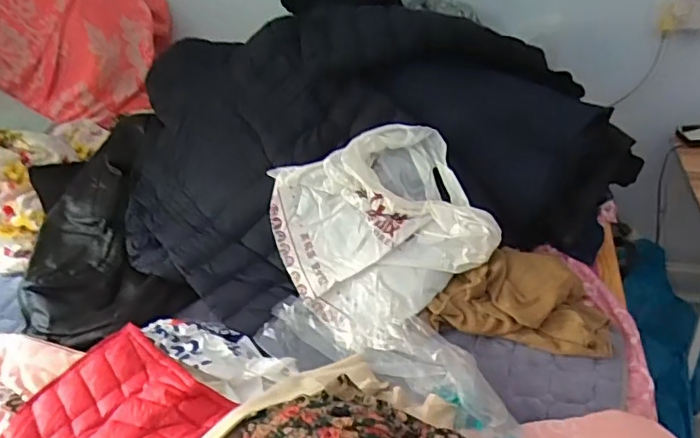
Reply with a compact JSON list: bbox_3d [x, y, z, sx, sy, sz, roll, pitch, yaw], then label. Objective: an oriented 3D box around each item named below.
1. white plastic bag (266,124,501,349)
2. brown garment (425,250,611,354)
[{"bbox_3d":[0.045,0.006,1.043,0.330,0.235,0.343,-24,37,-24],"label":"white plastic bag"},{"bbox_3d":[0.294,0.131,0.997,0.300,0.095,0.184,4,35,17],"label":"brown garment"}]

